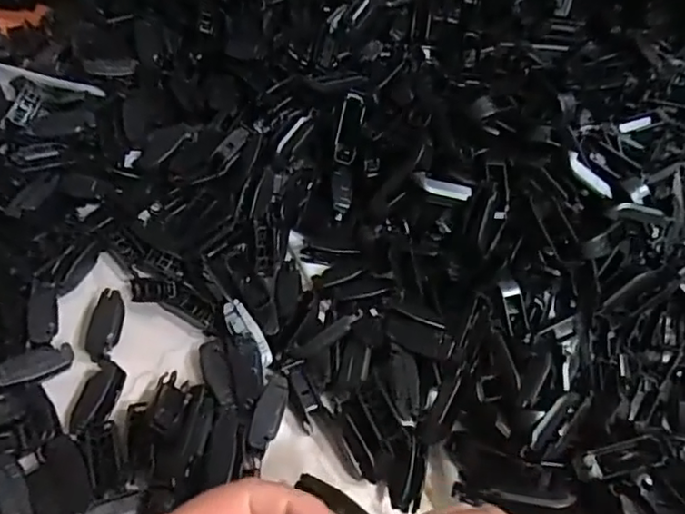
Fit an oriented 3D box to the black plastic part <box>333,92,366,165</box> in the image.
[{"bbox_3d":[0.006,-0.099,0.451,0.017,0.004,0.054,11,88,2],"label":"black plastic part"}]

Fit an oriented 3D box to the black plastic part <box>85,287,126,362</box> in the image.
[{"bbox_3d":[-0.161,0.047,0.401,0.017,0.015,0.050,5,55,-2],"label":"black plastic part"}]

